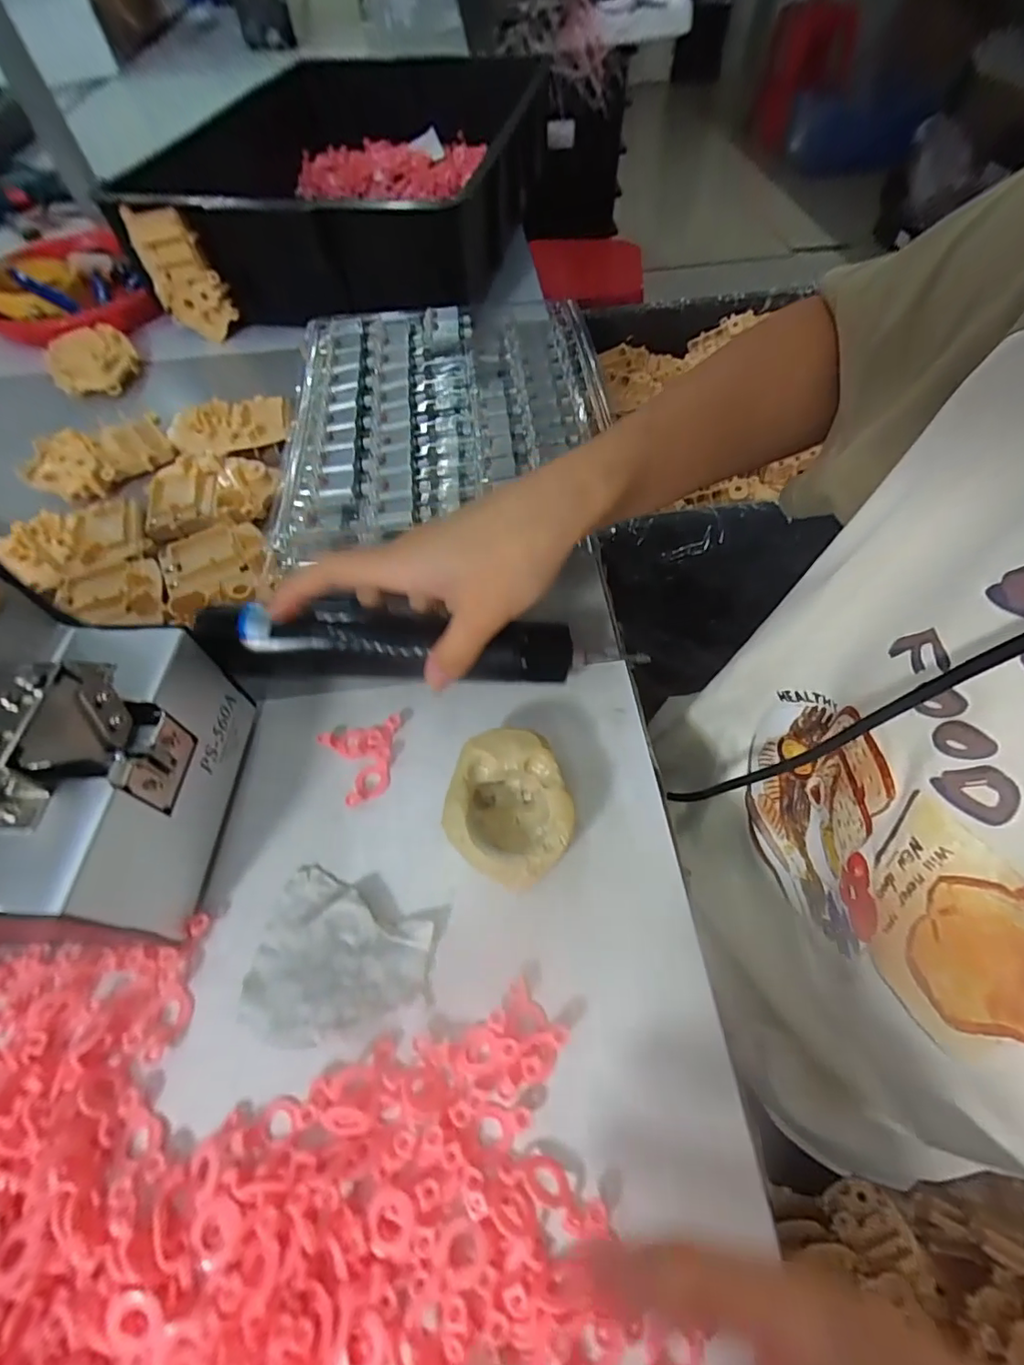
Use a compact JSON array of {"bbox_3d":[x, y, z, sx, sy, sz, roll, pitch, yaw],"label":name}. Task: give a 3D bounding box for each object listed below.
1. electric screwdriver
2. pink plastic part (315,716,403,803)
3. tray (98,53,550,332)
[{"bbox_3d":[-0.048,-0.020,0.288,0.230,0.026,0.033,3,57,-5],"label":"electric screwdriver"},{"bbox_3d":[-0.075,0.038,0.289,0.042,0.009,0.043,-28,60,-15],"label":"pink plastic part"},{"bbox_3d":[-0.148,-0.553,0.591,0.310,0.113,0.490,6,58,6],"label":"tray"}]

